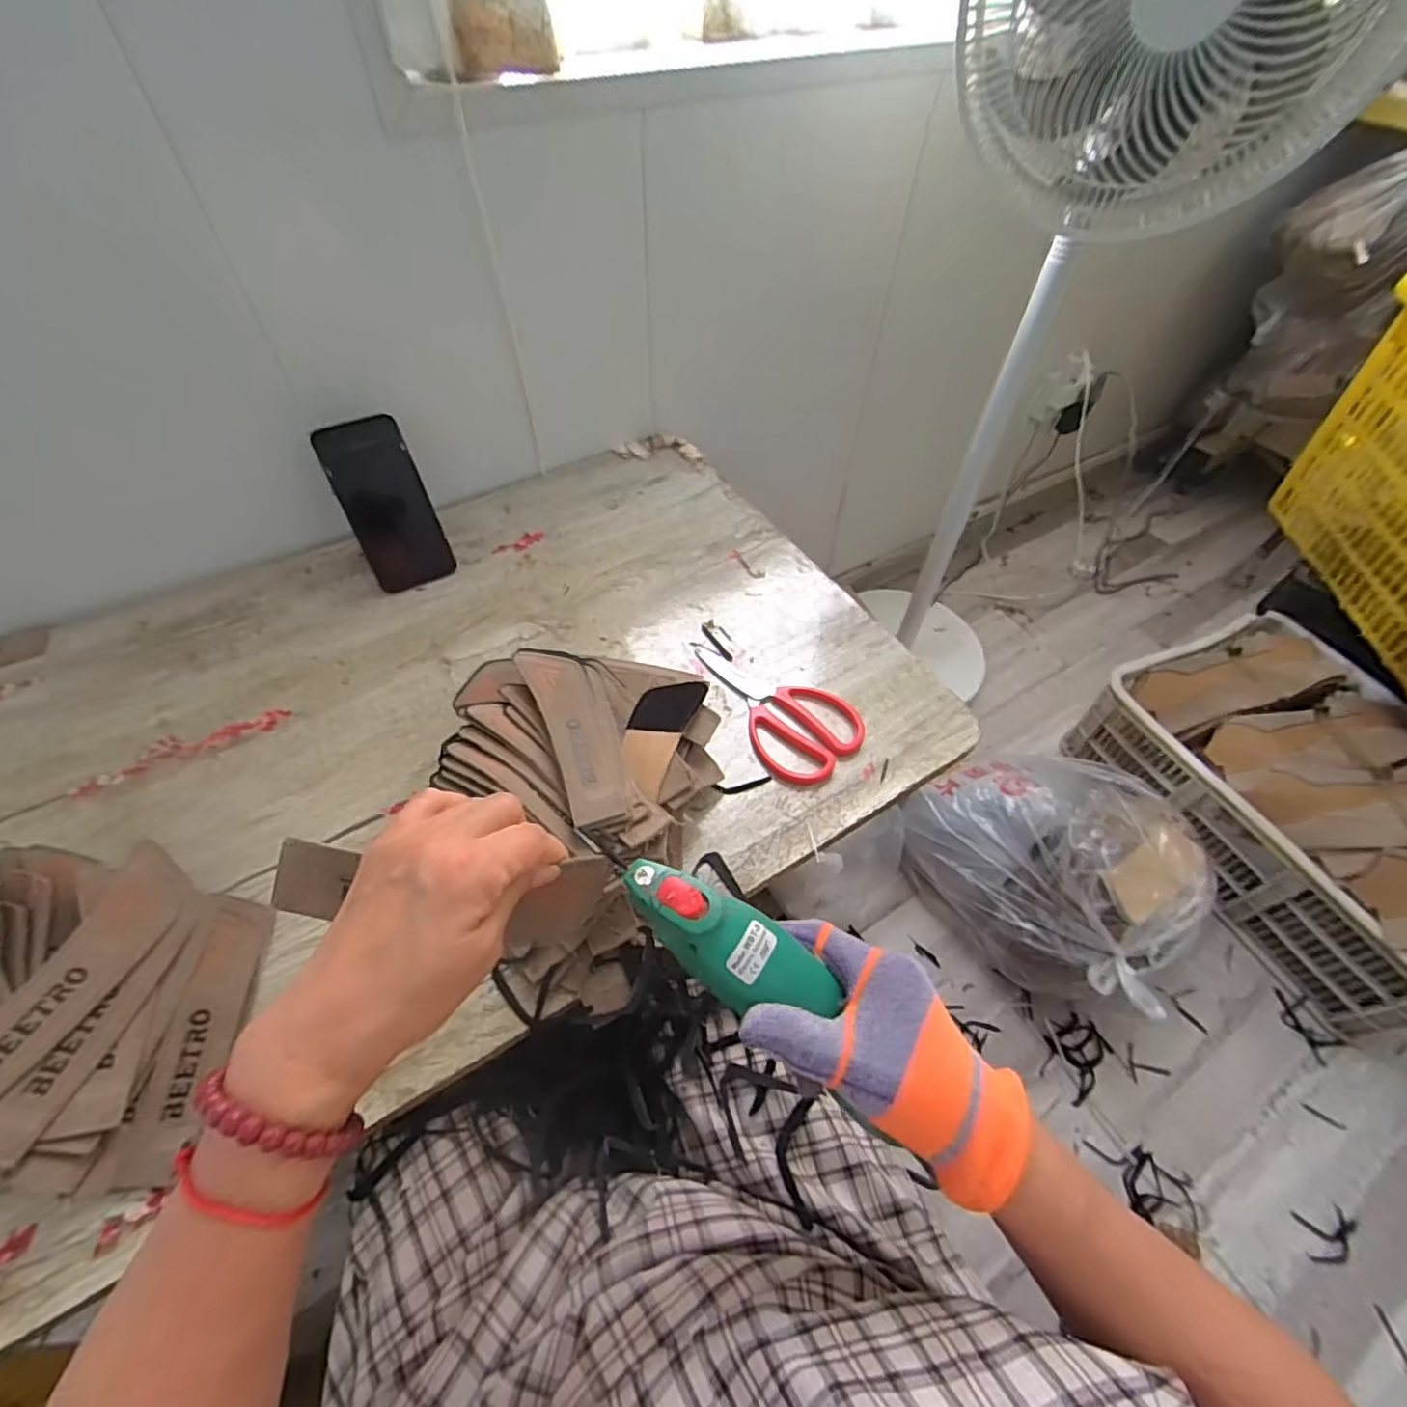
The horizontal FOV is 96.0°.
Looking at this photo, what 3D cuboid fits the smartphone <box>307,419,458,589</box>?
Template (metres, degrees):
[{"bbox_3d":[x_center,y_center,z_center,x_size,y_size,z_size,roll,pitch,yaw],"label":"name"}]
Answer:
[{"bbox_3d":[-0.332,-0.207,0.668,0.080,0.168,0.007,-25,28,-19],"label":"smartphone"}]

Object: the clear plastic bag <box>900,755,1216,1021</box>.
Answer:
[{"bbox_3d":[0.534,0.201,0.928,0.331,0.237,0.343,-29,58,-21],"label":"clear plastic bag"}]

